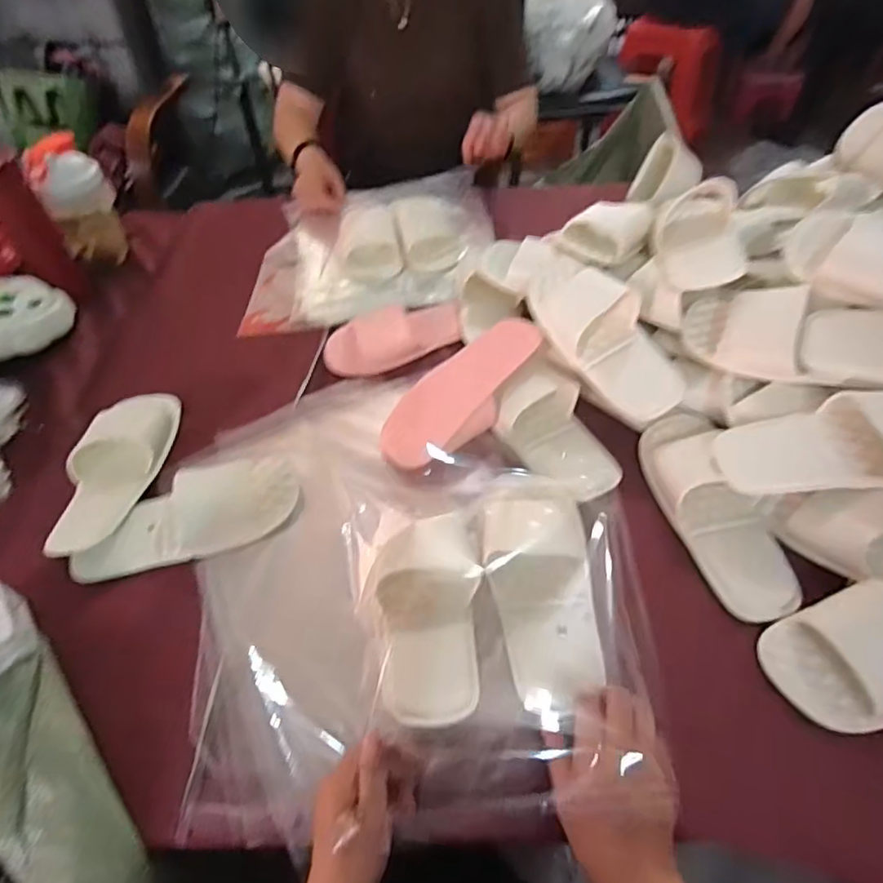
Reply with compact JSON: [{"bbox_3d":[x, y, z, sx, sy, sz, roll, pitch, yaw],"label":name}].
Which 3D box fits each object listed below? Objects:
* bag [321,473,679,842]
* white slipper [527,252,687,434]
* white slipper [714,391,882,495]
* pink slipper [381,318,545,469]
[{"bbox_3d":[0.046,0.150,0.500,0.279,0.057,0.306,-3,51,2],"label":"bag"},{"bbox_3d":[0.182,-0.130,0.667,0.096,0.080,0.247,-25,70,-15],"label":"white slipper"},{"bbox_3d":[0.386,0.004,0.523,0.235,0.053,0.090,-8,49,18],"label":"white slipper"},{"bbox_3d":[0.022,-0.062,0.678,0.109,0.057,0.232,26,58,23],"label":"pink slipper"}]

